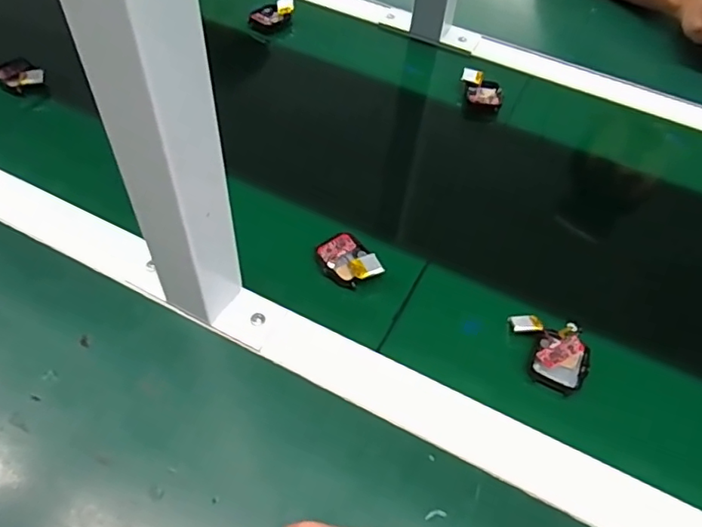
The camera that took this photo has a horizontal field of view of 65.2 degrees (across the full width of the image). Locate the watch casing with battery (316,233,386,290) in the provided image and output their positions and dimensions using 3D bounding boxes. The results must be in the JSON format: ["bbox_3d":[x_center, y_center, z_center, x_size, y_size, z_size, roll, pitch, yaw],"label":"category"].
[{"bbox_3d":[-0.003,-0.003,0.428,0.038,0.013,0.050,-28,62,-20],"label":"watch casing with battery"}]

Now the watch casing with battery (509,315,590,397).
[{"bbox_3d":[0.140,0.061,0.388,0.058,0.017,0.048,21,57,11],"label":"watch casing with battery"}]

